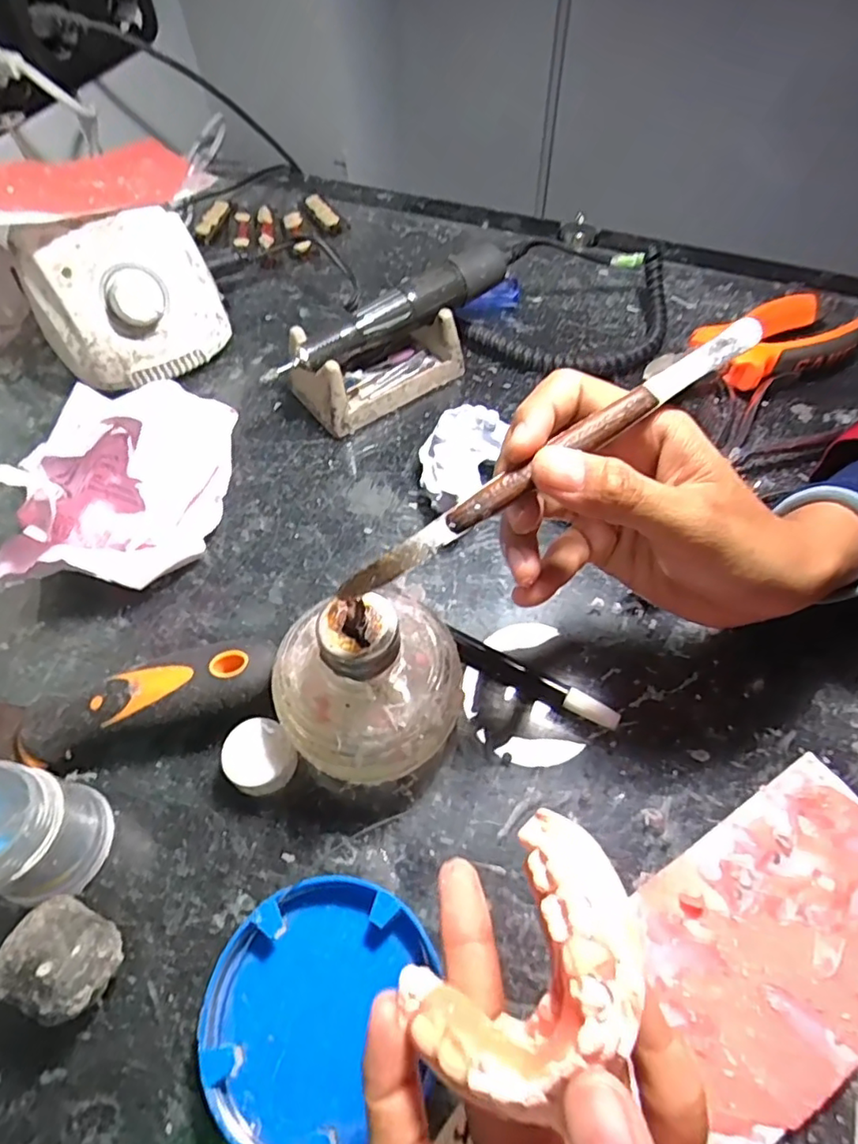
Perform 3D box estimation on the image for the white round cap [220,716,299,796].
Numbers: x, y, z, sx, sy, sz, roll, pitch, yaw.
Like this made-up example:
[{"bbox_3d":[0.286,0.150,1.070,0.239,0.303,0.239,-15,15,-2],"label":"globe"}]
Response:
[{"bbox_3d":[-0.070,0.079,0.257,0.031,0.017,0.027,31,63,20],"label":"white round cap"}]

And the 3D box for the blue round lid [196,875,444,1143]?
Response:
[{"bbox_3d":[-0.037,0.151,0.209,0.075,0.016,0.079,-1,57,1],"label":"blue round lid"}]

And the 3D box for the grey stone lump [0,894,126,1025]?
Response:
[{"bbox_3d":[-0.124,0.134,0.211,0.031,0.033,0.031,17,59,13],"label":"grey stone lump"}]

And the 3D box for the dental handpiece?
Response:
[{"bbox_3d":[-0.020,-0.154,0.363,0.165,0.030,0.020,-34,62,-19],"label":"dental handpiece"}]

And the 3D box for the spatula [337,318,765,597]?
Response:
[{"bbox_3d":[0.044,-0.040,0.203,0.169,0.006,0.009,-33,61,-8],"label":"spatula"}]

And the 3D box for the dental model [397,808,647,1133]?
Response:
[{"bbox_3d":[0.028,0.103,0.150,0.067,0.024,0.046,-48,32,0],"label":"dental model"}]

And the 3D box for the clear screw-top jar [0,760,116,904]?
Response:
[{"bbox_3d":[-0.149,0.089,0.218,0.041,0.072,0.039,-1,57,1],"label":"clear screw-top jar"}]

